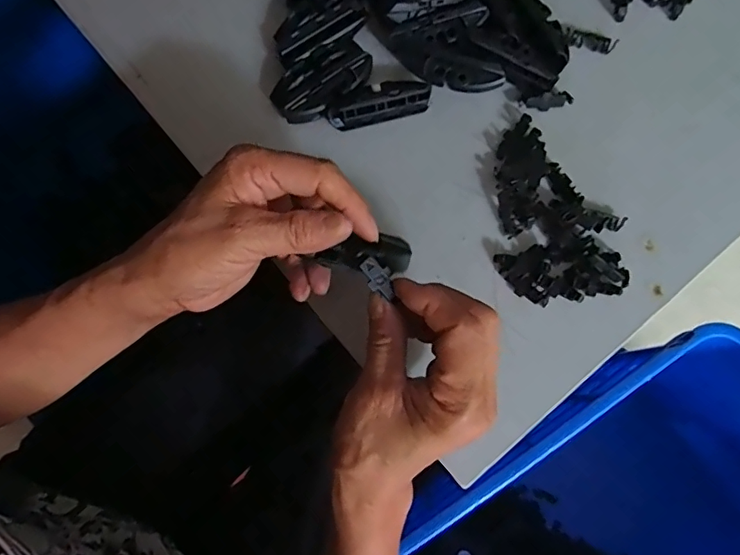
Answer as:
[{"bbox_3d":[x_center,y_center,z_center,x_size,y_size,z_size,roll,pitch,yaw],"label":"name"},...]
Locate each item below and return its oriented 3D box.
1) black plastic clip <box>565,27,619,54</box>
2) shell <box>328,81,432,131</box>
[{"bbox_3d":[0.155,-0.167,0.358,0.036,0.004,0.014,12,81,5],"label":"black plastic clip"},{"bbox_3d":[0.007,-0.122,0.351,0.070,0.020,0.021,-14,80,0],"label":"shell"}]

